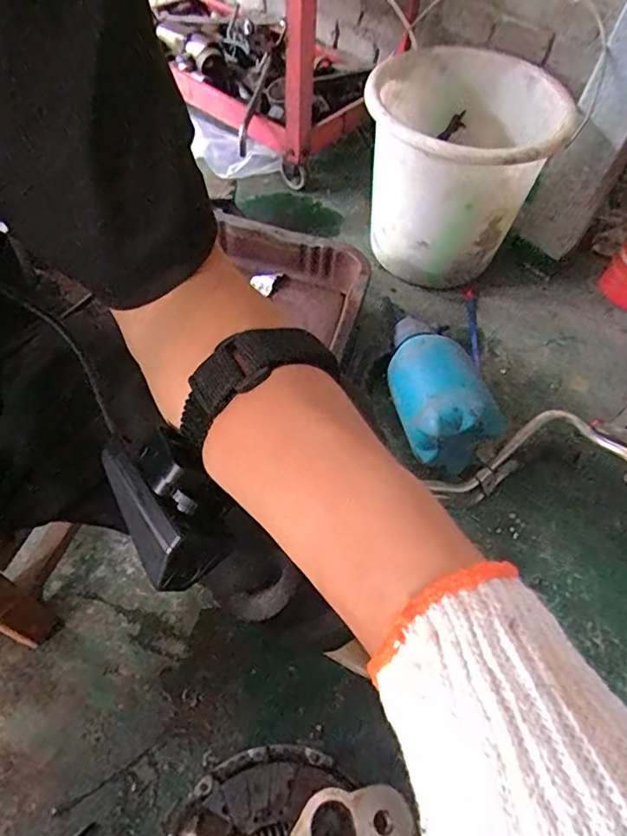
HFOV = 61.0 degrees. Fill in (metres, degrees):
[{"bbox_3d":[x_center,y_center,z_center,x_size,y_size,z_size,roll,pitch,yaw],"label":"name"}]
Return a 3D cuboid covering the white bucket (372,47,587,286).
[{"bbox_3d":[0.224,-0.418,0.938,0.311,0.313,0.311,2,56,-4],"label":"white bucket"}]

